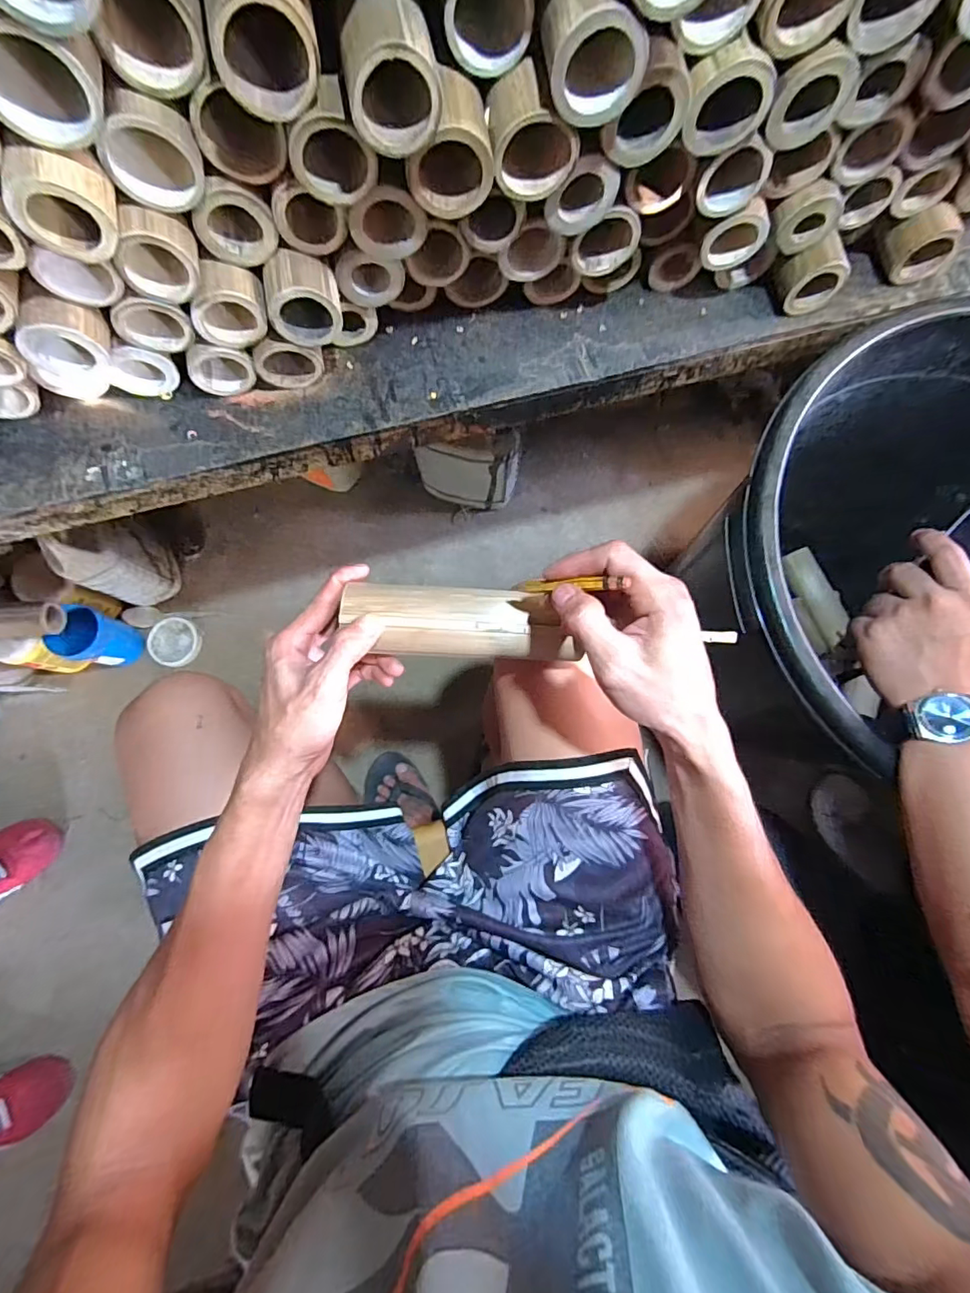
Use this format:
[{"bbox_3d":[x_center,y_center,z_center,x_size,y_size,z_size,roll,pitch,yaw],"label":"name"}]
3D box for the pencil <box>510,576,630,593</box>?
[{"bbox_3d":[0.050,-0.039,0.329,0.081,0.006,0.009,3,74,45],"label":"pencil"}]

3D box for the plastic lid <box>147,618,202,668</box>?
[{"bbox_3d":[-0.571,-0.007,0.968,0.086,0.022,0.090,-2,79,-1],"label":"plastic lid"}]

